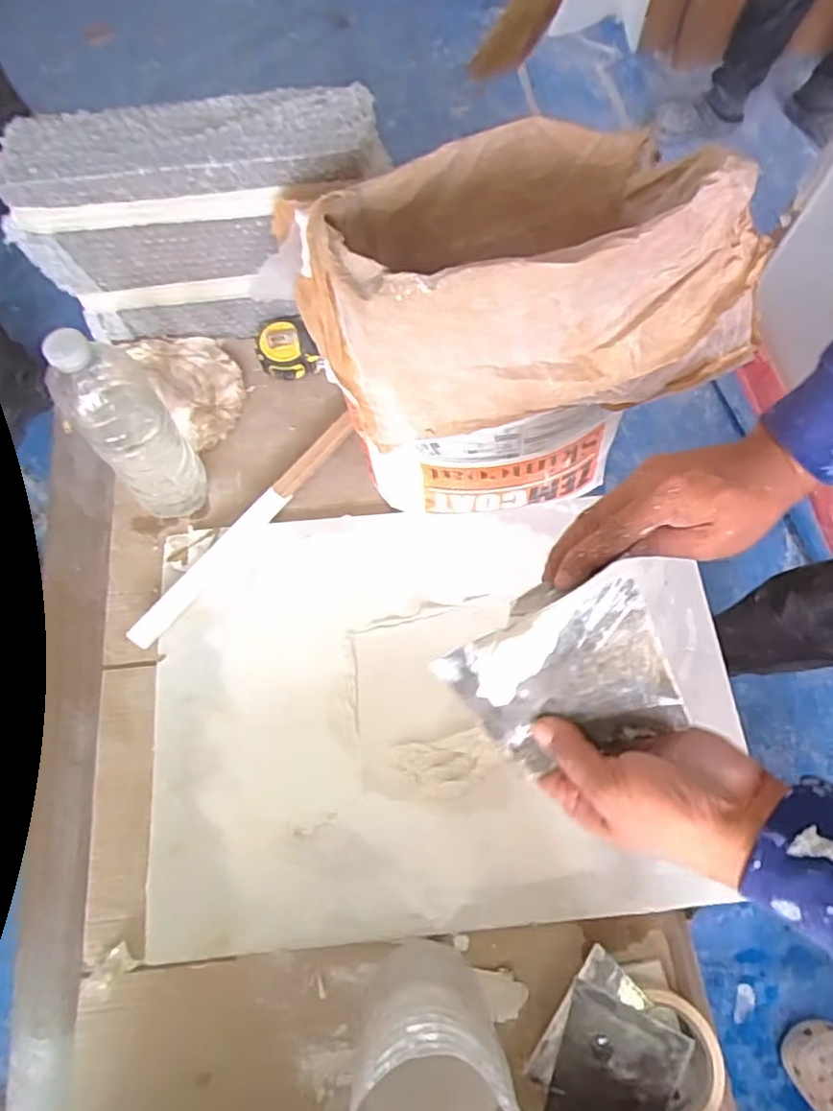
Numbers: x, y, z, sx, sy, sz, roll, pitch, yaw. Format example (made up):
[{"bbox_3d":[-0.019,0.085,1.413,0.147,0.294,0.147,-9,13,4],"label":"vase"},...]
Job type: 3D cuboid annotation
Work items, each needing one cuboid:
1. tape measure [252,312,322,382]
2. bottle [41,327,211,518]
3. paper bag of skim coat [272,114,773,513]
[{"bbox_3d":[-0.154,-0.247,0.754,0.068,0.029,0.073,-17,71,-7],"label":"tape measure"},{"bbox_3d":[-0.256,-0.108,0.589,0.072,0.243,0.058,-39,75,-14],"label":"bottle"},{"bbox_3d":[0.067,-0.189,0.554,0.285,0.323,0.227,-12,70,-5],"label":"paper bag of skim coat"}]

